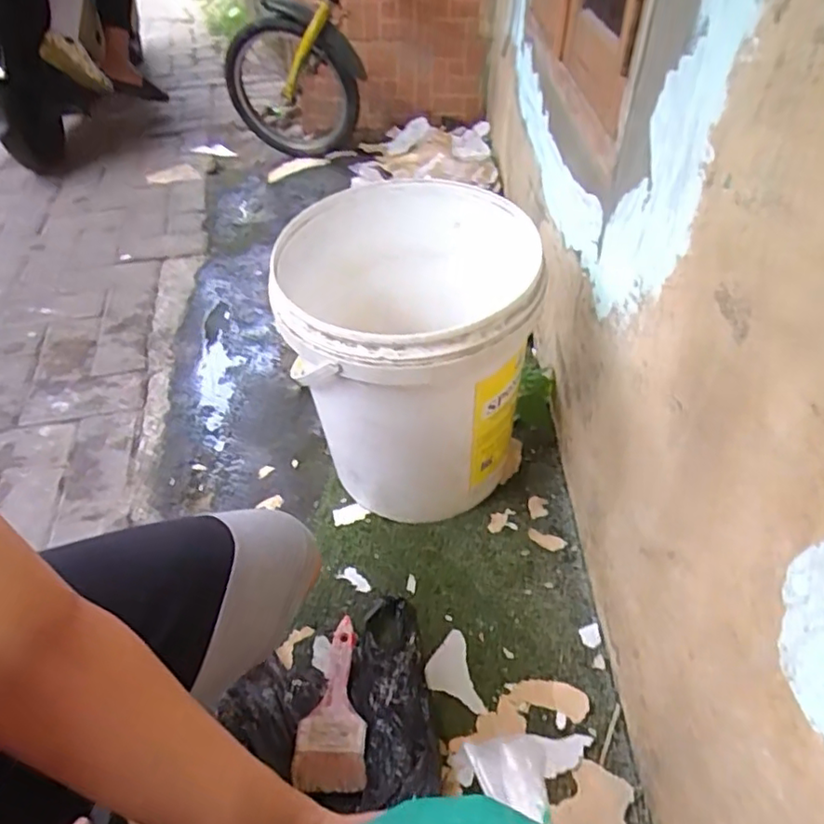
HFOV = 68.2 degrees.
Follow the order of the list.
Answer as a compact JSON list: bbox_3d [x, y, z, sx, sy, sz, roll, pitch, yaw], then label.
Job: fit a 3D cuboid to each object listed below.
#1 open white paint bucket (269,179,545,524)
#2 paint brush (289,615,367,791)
[{"bbox_3d":[-0.010,-0.065,0.809,0.299,0.346,0.329,4,43,5],"label":"open white paint bucket"},{"bbox_3d":[-0.091,0.331,0.696,0.076,0.013,0.184,-1,43,-2],"label":"paint brush"}]

